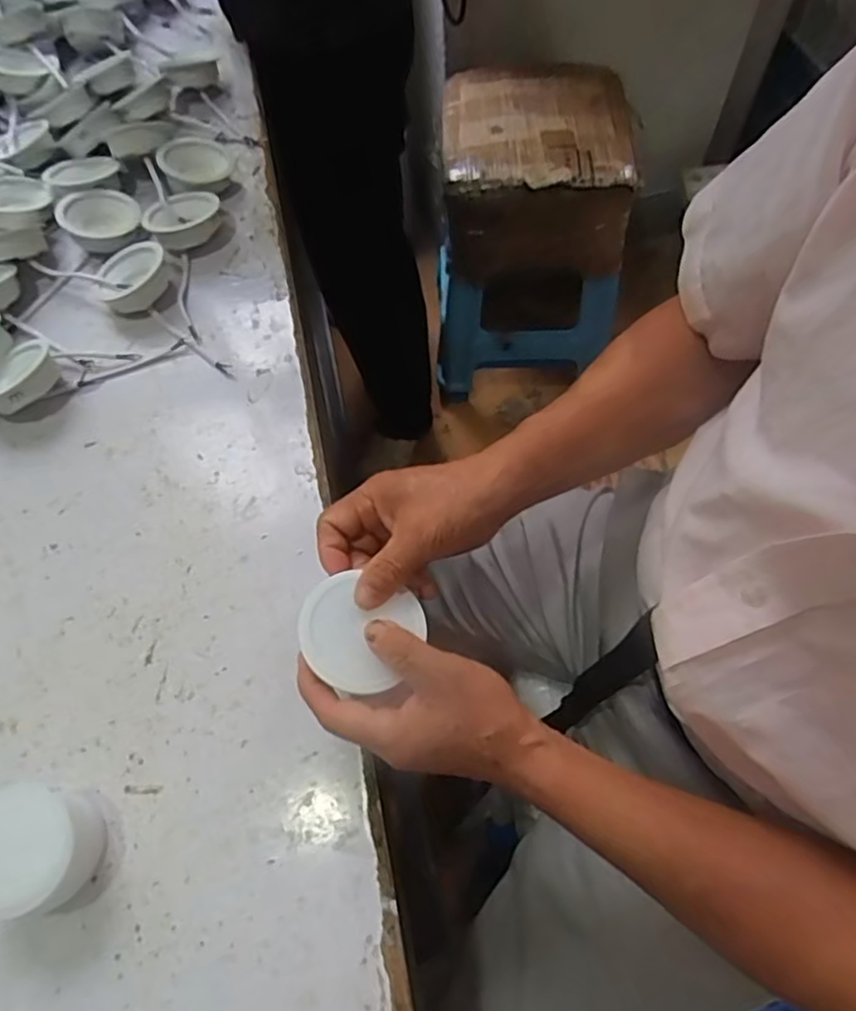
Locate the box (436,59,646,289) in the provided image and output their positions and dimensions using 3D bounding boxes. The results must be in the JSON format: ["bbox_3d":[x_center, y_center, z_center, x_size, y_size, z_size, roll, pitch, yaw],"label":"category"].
[{"bbox_3d":[0.179,-0.582,1.116,0.294,0.200,0.295,-2,63,2],"label":"box"}]

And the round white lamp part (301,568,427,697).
[{"bbox_3d":[-0.040,0.069,0.366,0.064,0.007,0.063,-1,63,2],"label":"round white lamp part"}]

